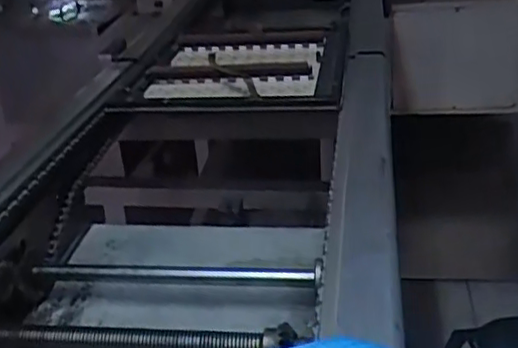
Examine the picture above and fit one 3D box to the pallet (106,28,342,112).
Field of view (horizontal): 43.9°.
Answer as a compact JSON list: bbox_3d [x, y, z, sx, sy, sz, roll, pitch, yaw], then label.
[{"bbox_3d":[-0.025,-0.134,0.795,0.247,0.035,0.227,0,28,10],"label":"pallet"}]

